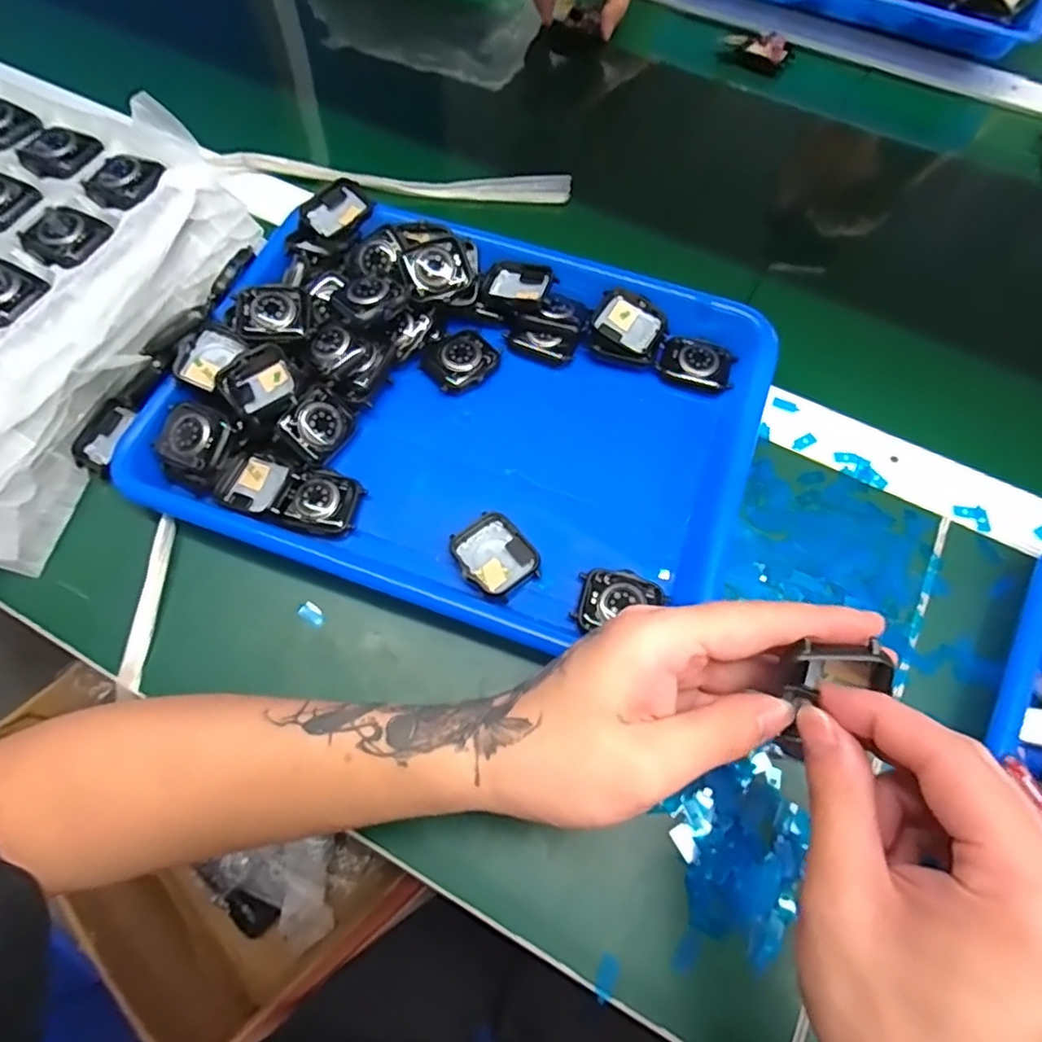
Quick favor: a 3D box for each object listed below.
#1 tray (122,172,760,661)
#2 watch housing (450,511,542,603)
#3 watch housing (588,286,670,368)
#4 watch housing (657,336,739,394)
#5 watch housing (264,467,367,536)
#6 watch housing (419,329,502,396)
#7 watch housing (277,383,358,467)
[{"bbox_3d":[-0.034,-0.070,0.369,0.333,0.054,0.243,17,66,7],"label":"tray"},{"bbox_3d":[-0.014,0.020,0.337,0.039,0.010,0.045,-36,70,-15],"label":"watch housing"},{"bbox_3d":[0.070,-0.124,0.399,0.047,0.009,0.044,25,85,2],"label":"watch housing"},{"bbox_3d":[0.113,-0.102,0.397,0.048,0.011,0.035,16,66,7],"label":"watch housing"},{"bbox_3d":[-0.114,-0.010,0.346,0.041,0.012,0.039,23,72,-4],"label":"watch housing"},{"bbox_3d":[-0.039,-0.102,0.396,0.044,0.012,0.040,-41,72,-17],"label":"watch housing"},{"bbox_3d":[-0.116,-0.054,0.353,0.005,0.036,0.038,16,66,51],"label":"watch housing"}]

